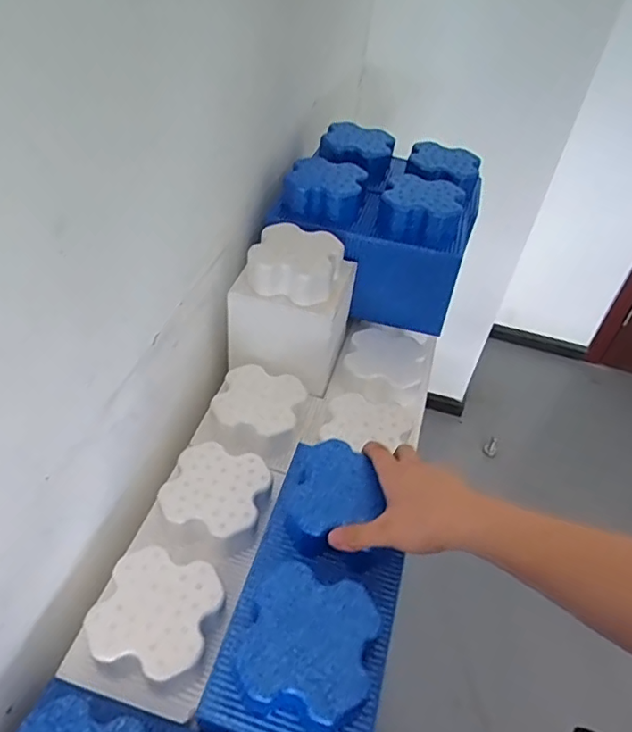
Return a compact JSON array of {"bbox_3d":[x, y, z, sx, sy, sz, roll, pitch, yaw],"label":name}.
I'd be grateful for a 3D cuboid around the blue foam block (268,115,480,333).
[{"bbox_3d":[0.105,-0.233,0.916,0.277,0.201,0.235,17,44,10],"label":"blue foam block"}]

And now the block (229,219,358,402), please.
[{"bbox_3d":[-0.031,-0.102,0.812,0.157,0.159,0.135,11,43,4],"label":"block"}]

